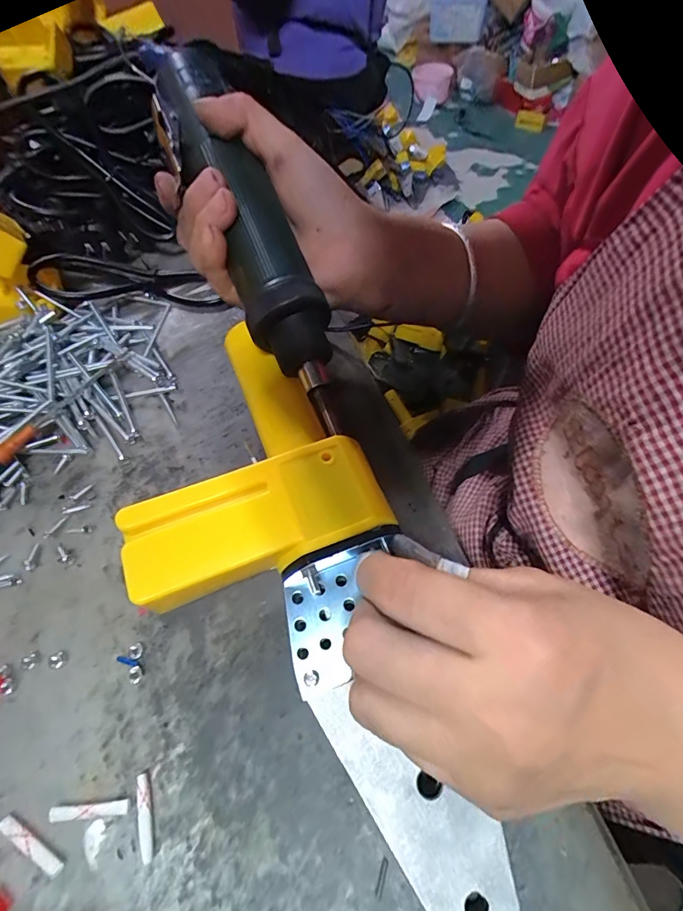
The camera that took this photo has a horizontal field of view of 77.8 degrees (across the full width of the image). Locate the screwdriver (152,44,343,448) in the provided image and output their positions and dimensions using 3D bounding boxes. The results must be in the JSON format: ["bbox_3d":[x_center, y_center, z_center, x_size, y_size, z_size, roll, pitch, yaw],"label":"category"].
[{"bbox_3d":[-0.053,-0.127,0.229,0.040,0.046,0.228,-21,77,-11],"label":"screwdriver"}]

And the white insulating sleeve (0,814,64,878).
[{"bbox_3d":[-0.121,0.151,0.164,0.032,0.004,0.006,22,61,16],"label":"white insulating sleeve"}]

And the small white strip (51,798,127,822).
[{"bbox_3d":[-0.101,0.142,0.169,0.031,0.005,0.005,-5,57,-1],"label":"small white strip"}]

